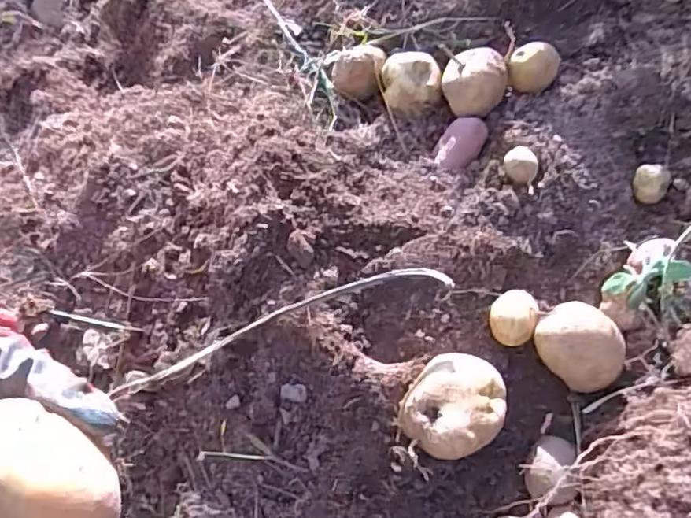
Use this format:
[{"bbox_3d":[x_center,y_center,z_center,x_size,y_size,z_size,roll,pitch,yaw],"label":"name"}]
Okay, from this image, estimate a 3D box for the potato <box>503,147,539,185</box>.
[{"bbox_3d":[0.151,-0.080,0.510,0.029,0.019,0.028,-1,65,2],"label":"potato"}]

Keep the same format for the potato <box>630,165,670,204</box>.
[{"bbox_3d":[0.268,-0.067,0.520,0.030,0.019,0.029,-1,65,2],"label":"potato"}]

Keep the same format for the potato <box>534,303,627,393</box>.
[{"bbox_3d":[0.184,0.067,0.462,0.066,0.049,0.054,33,71,17],"label":"potato"}]

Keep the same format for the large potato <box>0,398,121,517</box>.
[{"bbox_3d":[-0.138,0.106,0.267,0.061,0.043,0.067,8,66,7],"label":"large potato"}]

